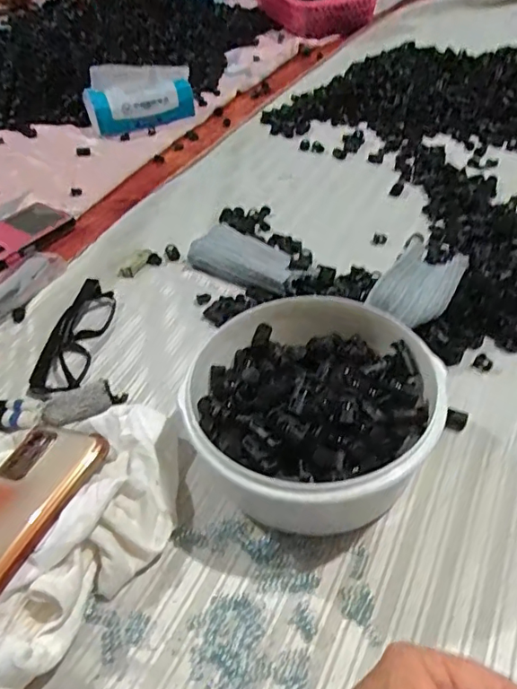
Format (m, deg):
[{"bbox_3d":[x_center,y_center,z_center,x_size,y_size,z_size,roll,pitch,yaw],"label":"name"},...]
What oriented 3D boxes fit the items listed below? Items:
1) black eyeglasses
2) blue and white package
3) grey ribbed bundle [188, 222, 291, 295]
[{"bbox_3d":[-0.160,-0.011,0.469,0.036,0.024,0.128,-2,43,5],"label":"black eyeglasses"},{"bbox_3d":[-0.186,-0.382,0.827,0.166,0.085,0.059,-14,44,-8],"label":"blue and white package"},{"bbox_3d":[-0.013,-0.084,0.524,0.055,0.034,0.126,-37,50,-28],"label":"grey ribbed bundle"}]

